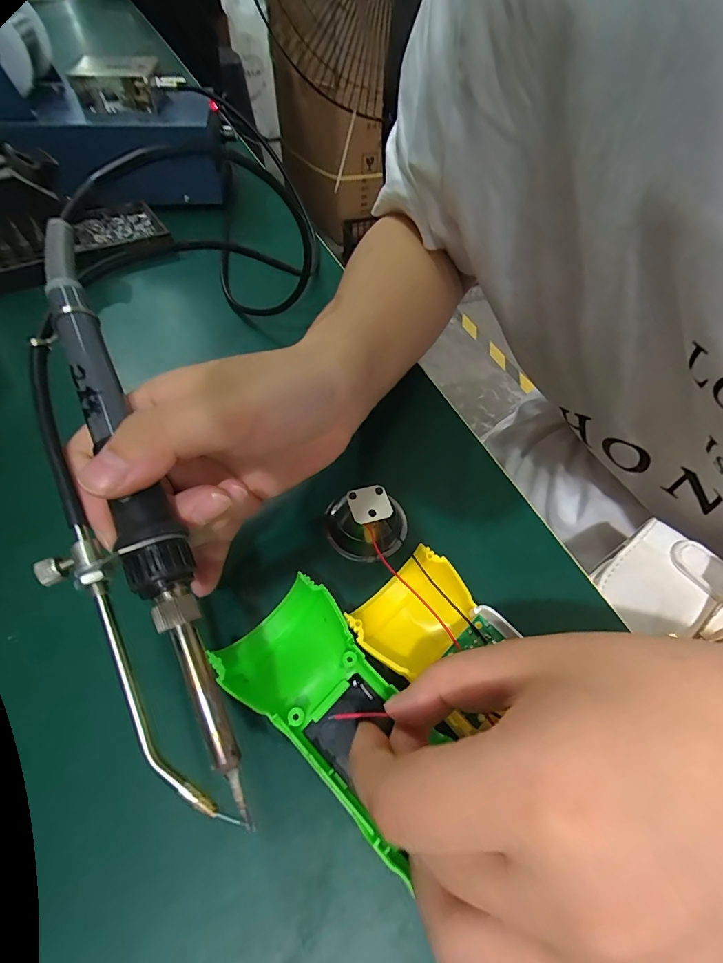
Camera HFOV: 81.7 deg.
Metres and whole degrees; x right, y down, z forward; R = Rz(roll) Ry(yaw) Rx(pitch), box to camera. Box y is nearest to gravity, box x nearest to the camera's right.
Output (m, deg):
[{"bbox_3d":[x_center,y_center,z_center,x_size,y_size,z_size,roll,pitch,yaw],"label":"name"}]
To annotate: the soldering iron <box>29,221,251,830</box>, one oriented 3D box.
[{"bbox_3d":[-0.086,0.005,0.140,0.037,0.027,0.206,-22,74,-17],"label":"soldering iron"}]

